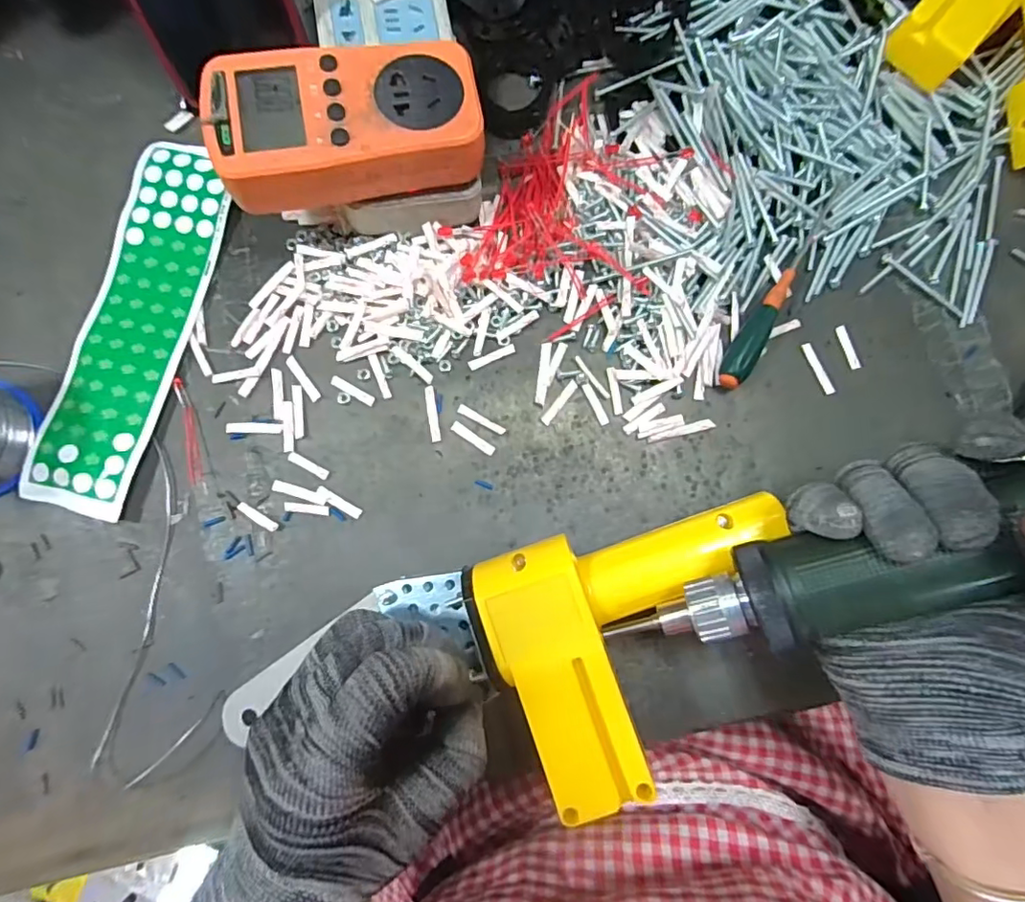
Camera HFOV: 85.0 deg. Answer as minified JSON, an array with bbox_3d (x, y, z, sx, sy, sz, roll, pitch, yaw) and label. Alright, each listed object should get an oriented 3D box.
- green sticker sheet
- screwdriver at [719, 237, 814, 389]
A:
[{"bbox_3d":[-0.213,-0.073,0.317,0.059,0.007,0.216,13,80,3],"label":"green sticker sheet"},{"bbox_3d":[0.147,-0.079,0.320,0.015,0.016,0.104,33,82,5],"label":"screwdriver"}]

